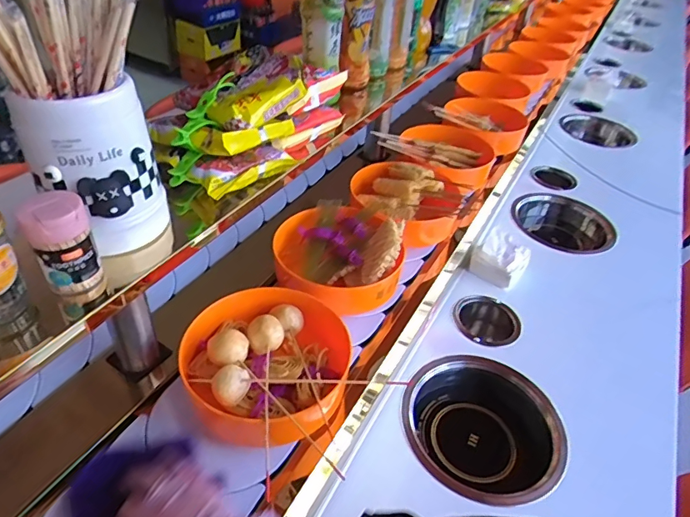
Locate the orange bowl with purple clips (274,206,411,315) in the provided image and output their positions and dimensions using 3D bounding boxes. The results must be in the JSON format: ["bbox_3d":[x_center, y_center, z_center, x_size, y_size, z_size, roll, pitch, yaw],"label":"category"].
[{"bbox_3d":[-0.012,-0.010,0.746,0.183,0.084,0.181,4,40,-3],"label":"orange bowl with purple clips"}]

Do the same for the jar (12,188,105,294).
[{"bbox_3d":[-0.247,-0.012,0.426,0.050,0.086,0.048,4,40,-3],"label":"jar"}]

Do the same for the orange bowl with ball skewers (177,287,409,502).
[{"bbox_3d":[-0.080,0.139,0.594,0.212,0.083,0.223,-15,44,-24],"label":"orange bowl with ball skewers"}]

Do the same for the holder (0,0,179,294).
[{"bbox_3d":[-0.232,-0.111,0.457,0.093,0.273,0.116,16,41,12],"label":"holder"}]

